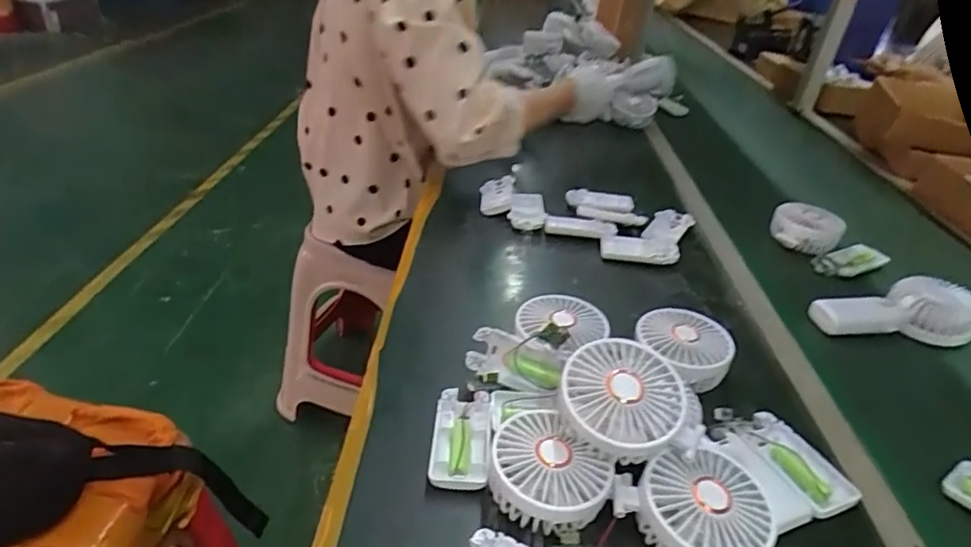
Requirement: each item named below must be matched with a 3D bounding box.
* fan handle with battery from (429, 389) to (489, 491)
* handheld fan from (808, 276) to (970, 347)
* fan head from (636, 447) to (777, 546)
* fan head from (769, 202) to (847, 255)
[{"bbox_3d":[-0.020,0.136,0.469,0.046,0.018,0.091,4,32,1],"label":"fan handle with battery"},{"bbox_3d":[0.467,0.043,0.648,0.171,0.046,0.086,-5,35,-18],"label":"handheld fan"},{"bbox_3d":[0.152,0.169,0.399,0.086,0.052,0.078,-3,34,-9],"label":"fan head"},{"bbox_3d":[0.462,-0.067,0.823,0.088,0.045,0.081,26,38,31],"label":"fan head"}]

